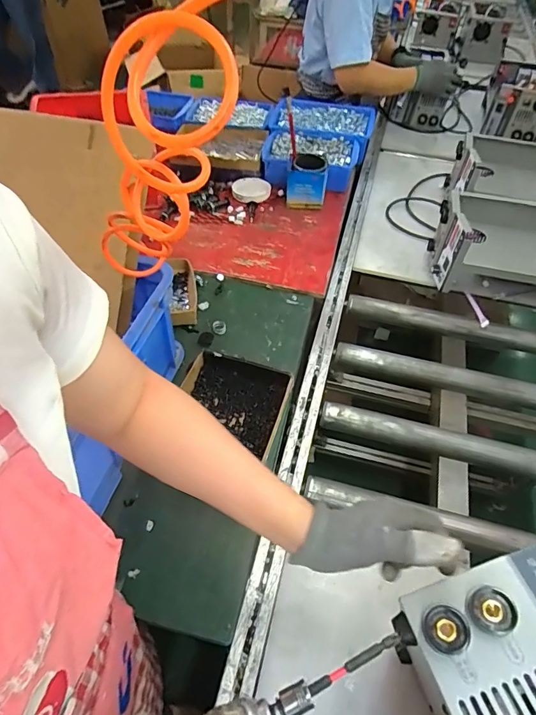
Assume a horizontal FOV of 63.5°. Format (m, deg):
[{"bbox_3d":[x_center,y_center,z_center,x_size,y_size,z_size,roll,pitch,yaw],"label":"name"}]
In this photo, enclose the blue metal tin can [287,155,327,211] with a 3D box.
[{"bbox_3d":[0.100,-0.447,1.112,0.099,0.120,0.073,9,52,6],"label":"blue metal tin can"}]

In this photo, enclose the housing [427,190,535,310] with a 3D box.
[{"bbox_3d":[0.524,-0.228,0.950,0.306,0.163,0.196,10,52,6],"label":"housing"}]

